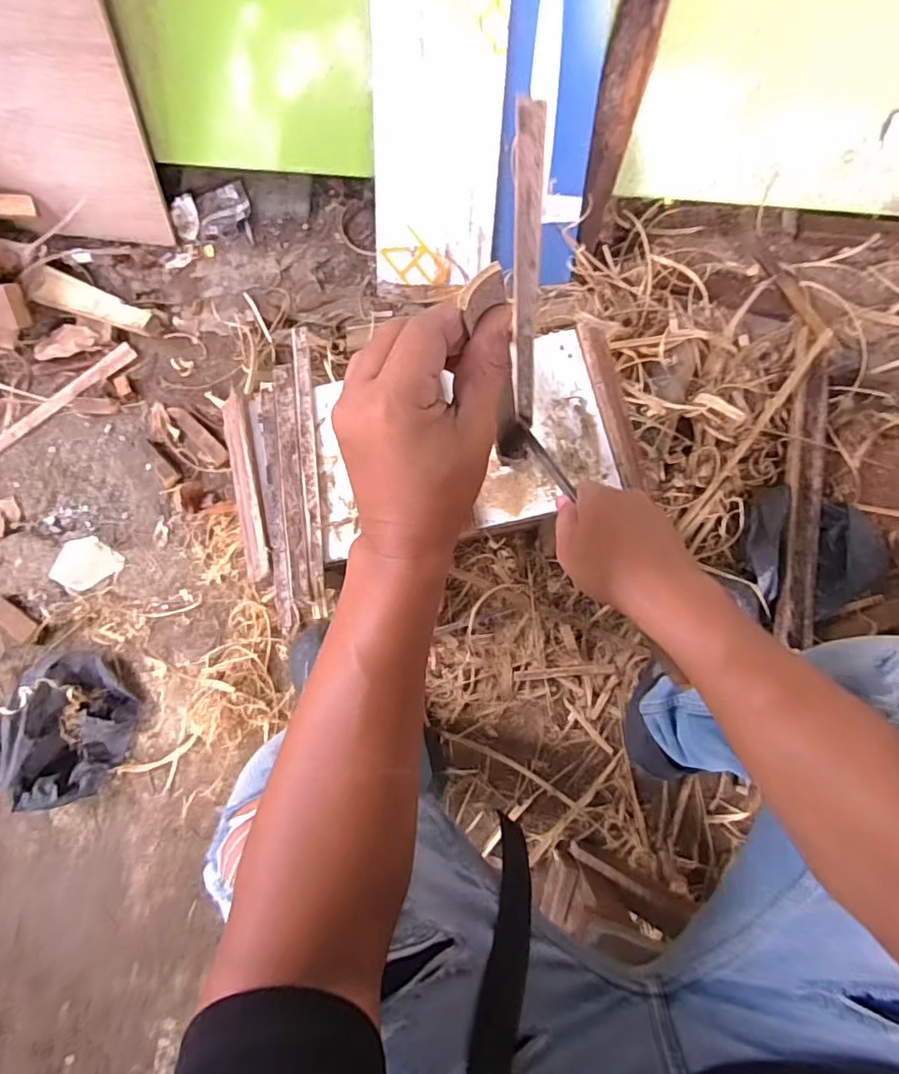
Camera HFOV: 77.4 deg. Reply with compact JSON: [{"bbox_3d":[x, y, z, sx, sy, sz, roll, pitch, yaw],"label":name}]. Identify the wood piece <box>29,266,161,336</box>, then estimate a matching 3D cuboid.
[{"bbox_3d":[-0.566,-0.369,0.890,0.229,0.024,0.054,24,82,6],"label":"wood piece"}]

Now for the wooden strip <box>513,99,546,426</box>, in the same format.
[{"bbox_3d":[0.049,-0.150,0.359,0.014,0.220,0.010,-8,59,2],"label":"wooden strip"}]

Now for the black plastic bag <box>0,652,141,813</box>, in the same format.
[{"bbox_3d":[-0.545,0.281,0.786,0.167,0.091,0.218,30,83,8],"label":"black plastic bag"}]

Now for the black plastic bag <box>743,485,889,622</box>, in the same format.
[{"bbox_3d":[0.479,0.014,0.752,0.174,0.053,0.183,-19,80,-1],"label":"black plastic bag"}]

